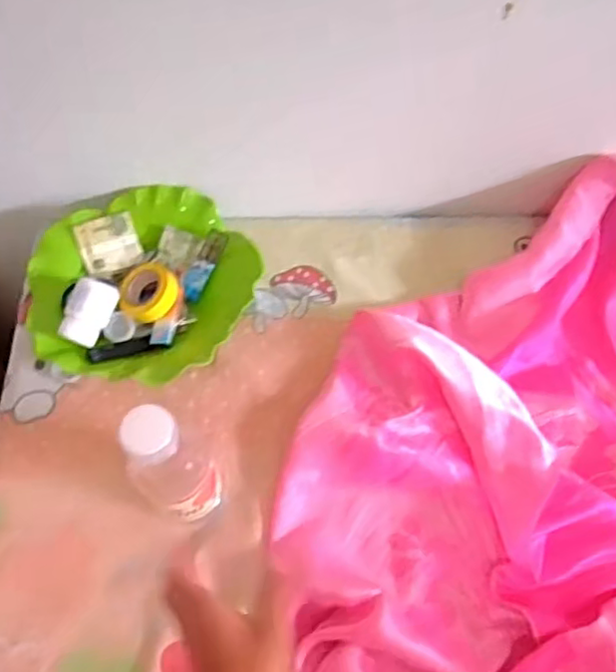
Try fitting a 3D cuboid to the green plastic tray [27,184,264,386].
[{"bbox_3d":[-0.174,-0.056,0.699,0.234,0.069,0.231,11,64,5],"label":"green plastic tray"}]

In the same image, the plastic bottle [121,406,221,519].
[{"bbox_3d":[-0.112,0.108,0.541,0.063,0.196,0.060,33,69,14],"label":"plastic bottle"}]

